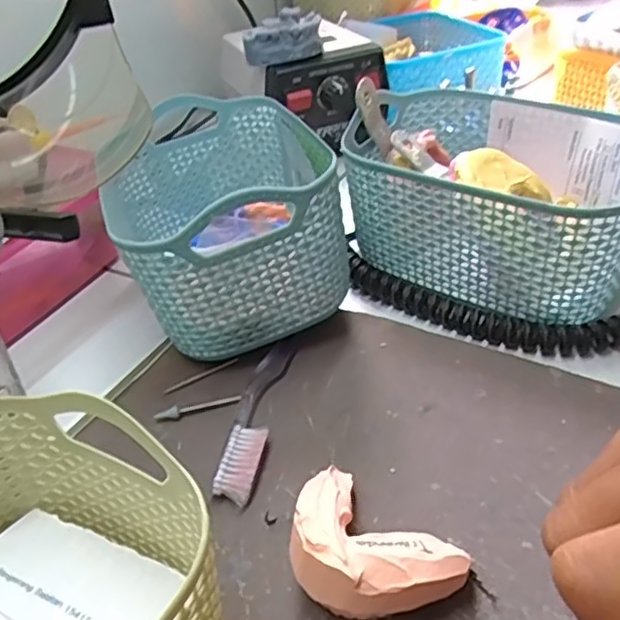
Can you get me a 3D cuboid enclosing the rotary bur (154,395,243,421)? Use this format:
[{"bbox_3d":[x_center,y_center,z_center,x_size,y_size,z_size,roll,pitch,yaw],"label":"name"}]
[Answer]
[{"bbox_3d":[-0.056,0.048,0.324,0.043,0.004,0.006,-10,39,-7],"label":"rotary bur"}]

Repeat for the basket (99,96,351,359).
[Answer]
[{"bbox_3d":[-0.054,-0.059,0.381,0.112,0.096,0.173,-17,40,-15],"label":"basket"}]

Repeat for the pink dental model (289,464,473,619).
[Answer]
[{"bbox_3d":[0.019,0.090,0.239,0.065,0.032,0.045,26,48,34],"label":"pink dental model"}]

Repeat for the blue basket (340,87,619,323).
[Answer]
[{"bbox_3d":[0.107,-0.064,0.385,0.163,0.081,0.117,22,46,30],"label":"blue basket"}]

